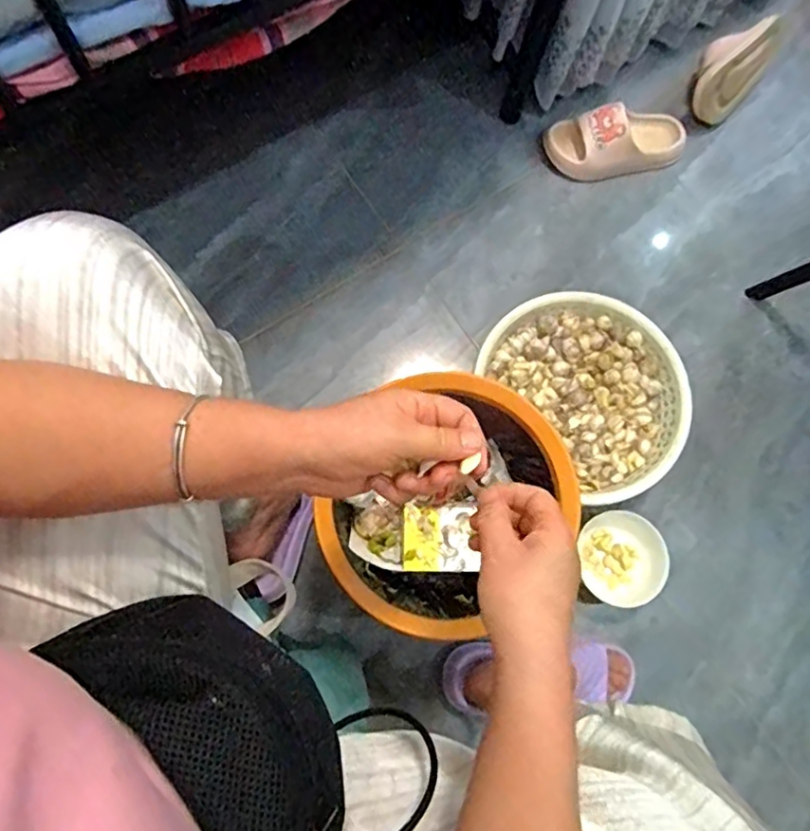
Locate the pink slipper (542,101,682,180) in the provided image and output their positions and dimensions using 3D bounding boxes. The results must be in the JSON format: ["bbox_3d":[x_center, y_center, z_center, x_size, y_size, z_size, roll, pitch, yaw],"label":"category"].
[{"bbox_3d":[0.356,-0.458,0.990,0.234,0.072,0.096,-8,75,-4],"label":"pink slipper"}]

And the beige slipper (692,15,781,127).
[{"bbox_3d":[0.561,-0.589,1.017,0.215,0.110,0.058,-42,49,-13],"label":"beige slipper"}]

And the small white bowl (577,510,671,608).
[{"bbox_3d":[0.299,0.195,0.814,0.104,0.051,0.126,-6,75,-3],"label":"small white bowl"}]

